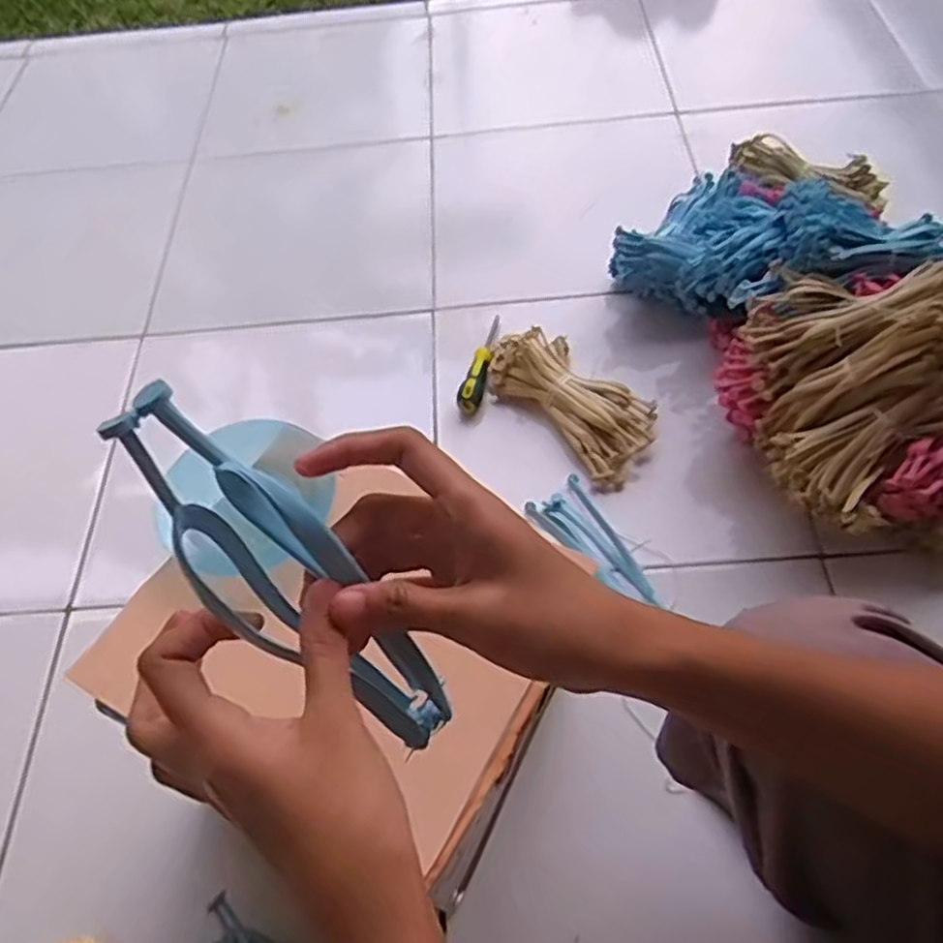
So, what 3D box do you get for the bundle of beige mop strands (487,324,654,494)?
[{"bbox_3d":[0.119,-0.089,0.891,0.108,0.046,0.217,-38,62,-18],"label":"bundle of beige mop strands"}]

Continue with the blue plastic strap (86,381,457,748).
[{"bbox_3d":[-0.064,0.050,0.286,0.036,0.193,0.038,6,50,40],"label":"blue plastic strap"}]

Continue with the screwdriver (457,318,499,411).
[{"bbox_3d":[0.014,-0.138,0.942,0.026,0.025,0.162,12,59,13],"label":"screwdriver"}]

